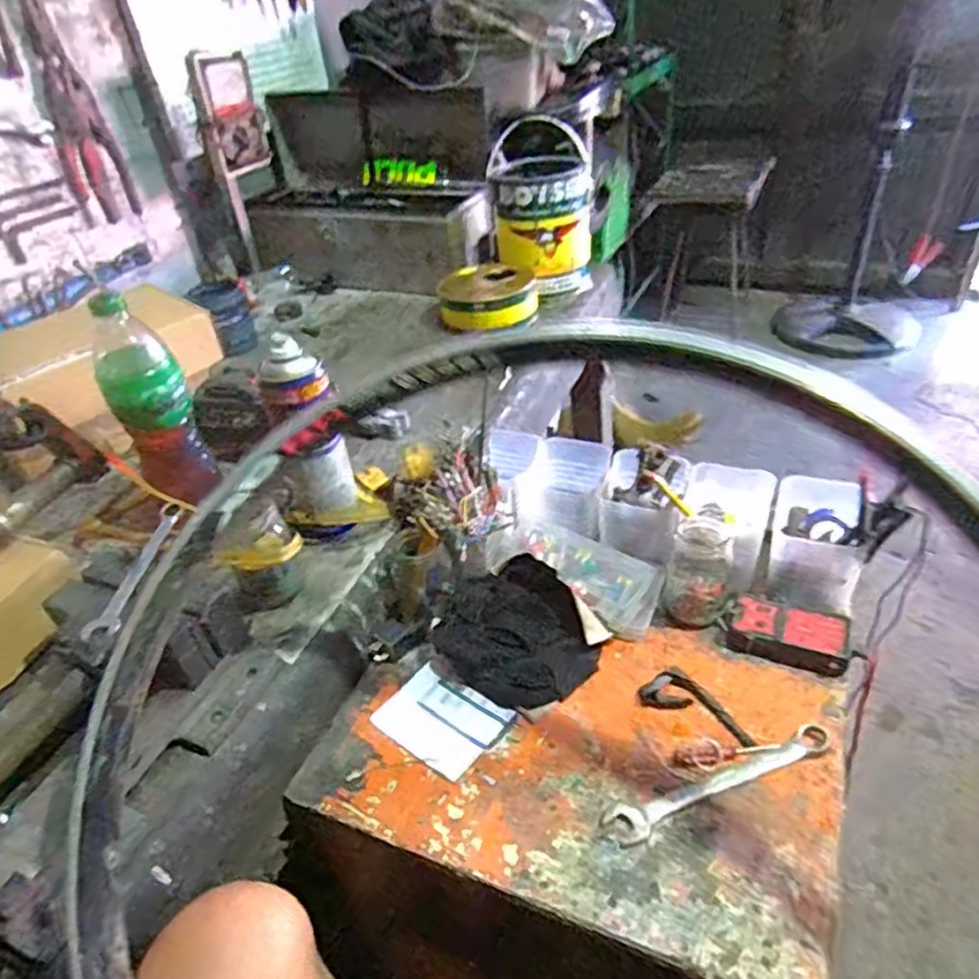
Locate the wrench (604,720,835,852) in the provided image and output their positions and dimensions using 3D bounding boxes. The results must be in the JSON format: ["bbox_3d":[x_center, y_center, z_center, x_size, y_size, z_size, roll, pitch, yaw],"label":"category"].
[{"bbox_3d":[0.189,0.239,0.566,0.203,0.014,0.033,-17,40,-15],"label":"wrench"}]

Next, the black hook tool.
[{"bbox_3d":[0.185,0.202,0.615,0.053,0.004,0.102,-25,42,-23],"label":"black hook tool"}]

